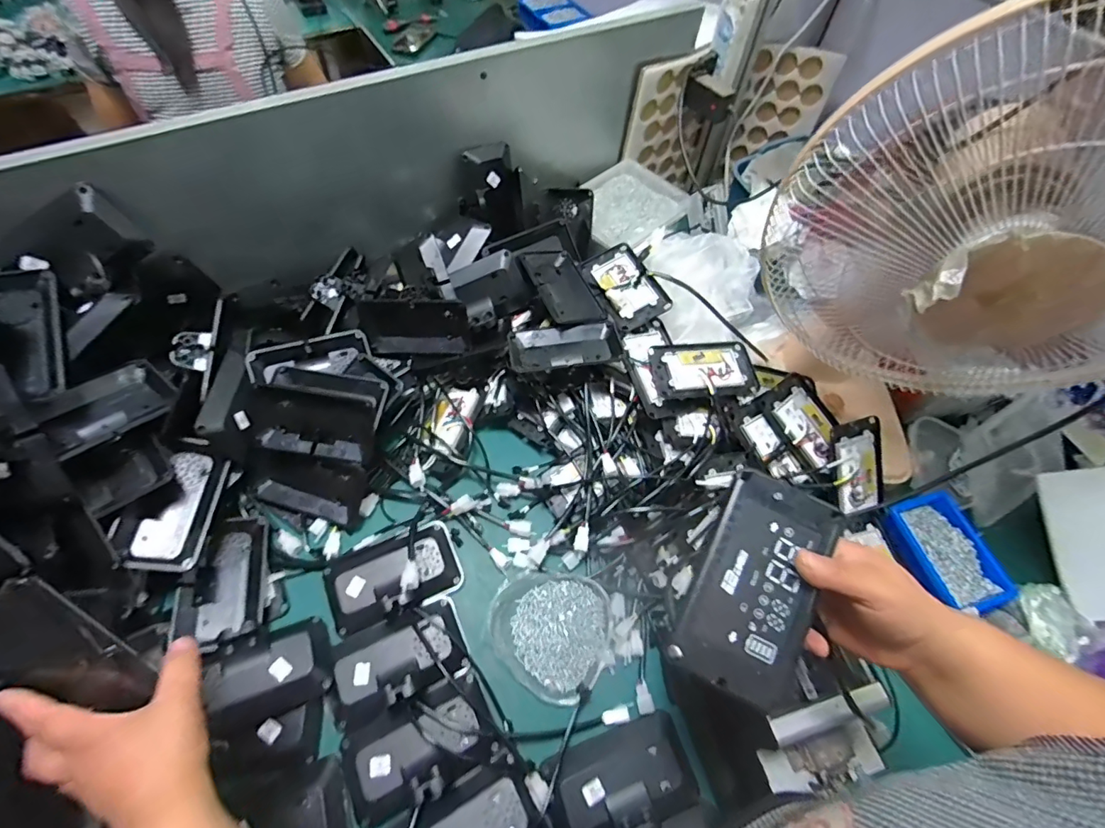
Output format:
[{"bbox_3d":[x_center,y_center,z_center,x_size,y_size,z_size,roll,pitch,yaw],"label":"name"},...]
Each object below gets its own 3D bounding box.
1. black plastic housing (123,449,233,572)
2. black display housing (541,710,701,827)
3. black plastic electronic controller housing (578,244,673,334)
[{"bbox_3d":[-0.454,0.115,0.600,0.074,0.035,0.145,1,60,-1],"label":"black plastic housing"},{"bbox_3d":[0.074,0.390,0.527,0.159,0.031,0.093,-17,62,-11],"label":"black display housing"},{"bbox_3d":[0.108,-0.204,0.767,0.089,0.027,0.154,-20,63,-13],"label":"black plastic electronic controller housing"}]

